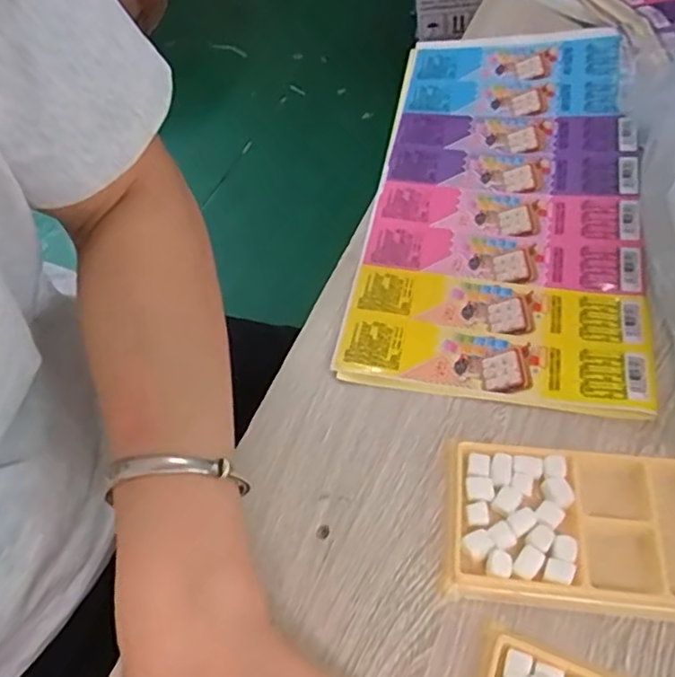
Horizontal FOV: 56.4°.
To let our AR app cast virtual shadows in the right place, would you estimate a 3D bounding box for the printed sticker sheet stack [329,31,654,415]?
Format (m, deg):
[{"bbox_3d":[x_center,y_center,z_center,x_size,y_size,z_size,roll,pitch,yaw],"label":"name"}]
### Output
[{"bbox_3d":[0.117,-0.114,0.441,0.169,0.014,0.328,7,50,10],"label":"printed sticker sheet stack"}]

